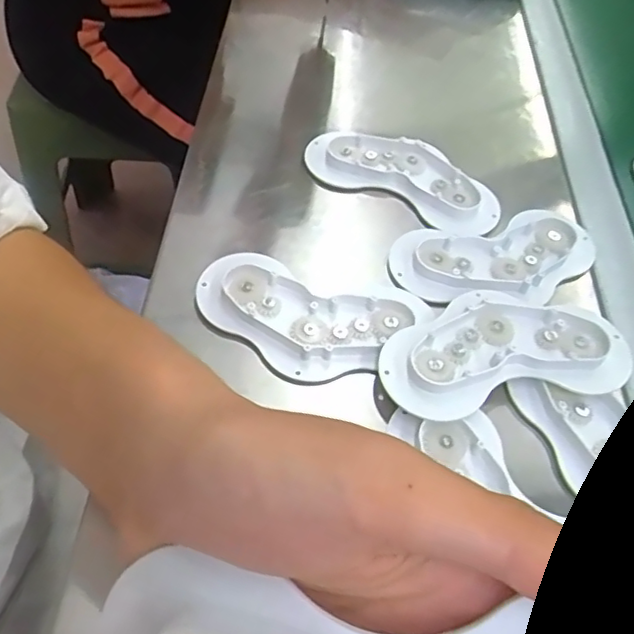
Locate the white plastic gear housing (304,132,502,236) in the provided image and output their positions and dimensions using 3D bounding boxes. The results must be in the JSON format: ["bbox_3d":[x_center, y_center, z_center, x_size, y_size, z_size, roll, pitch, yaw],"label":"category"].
[{"bbox_3d":[0.065,-0.107,0.450,0.148,0.017,0.067,27,56,15],"label":"white plastic gear housing"}]

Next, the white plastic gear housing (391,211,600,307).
[{"bbox_3d":[0.124,-0.040,0.412,0.146,0.019,0.065,-10,55,-12],"label":"white plastic gear housing"}]

